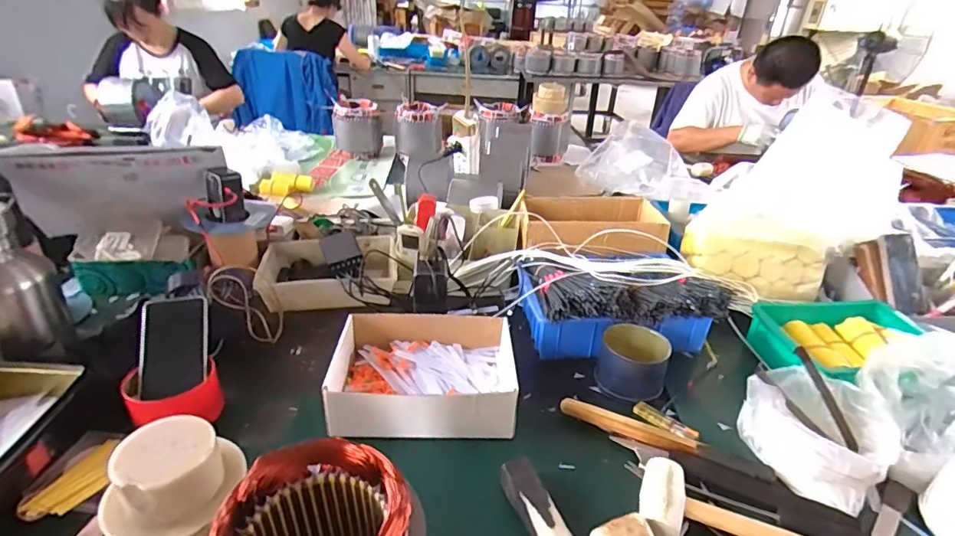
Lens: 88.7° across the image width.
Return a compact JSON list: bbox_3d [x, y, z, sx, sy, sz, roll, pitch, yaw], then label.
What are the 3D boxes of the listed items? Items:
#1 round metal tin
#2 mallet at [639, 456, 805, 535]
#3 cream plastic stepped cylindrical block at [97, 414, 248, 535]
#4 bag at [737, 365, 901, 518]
[{"bbox_3d":[0.230,0.137,0.726,0.097,0.064,0.100,13,32,20],"label":"round metal tin"},{"bbox_3d":[0.306,0.272,0.509,0.264,0.043,0.087,10,31,16],"label":"mallet"},{"bbox_3d":[-0.271,0.220,0.443,0.107,0.136,0.091,-5,30,-12],"label":"cream plastic stepped cylindrical block"},{"bbox_3d":[0.410,0.202,0.606,0.155,0.080,0.154,22,36,32],"label":"bag"}]

